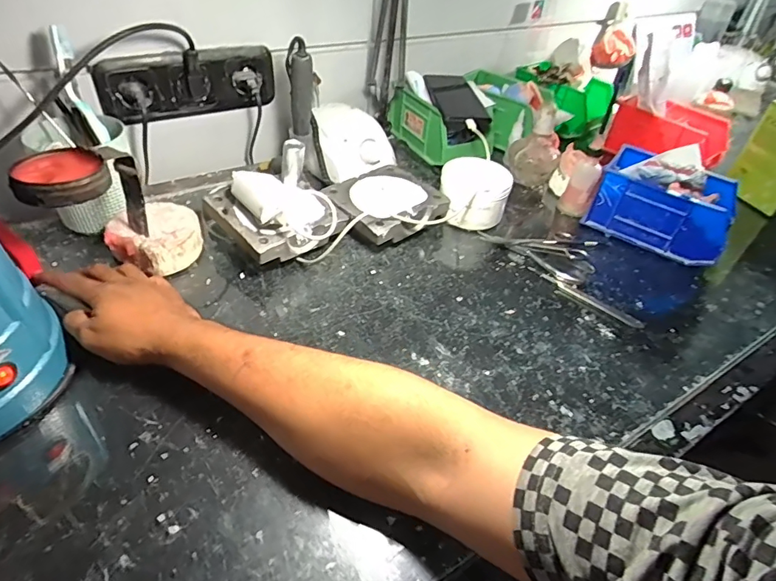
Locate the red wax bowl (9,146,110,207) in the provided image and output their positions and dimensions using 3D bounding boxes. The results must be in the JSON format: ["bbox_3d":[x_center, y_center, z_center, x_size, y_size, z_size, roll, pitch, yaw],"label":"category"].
[{"bbox_3d":[-0.285,-0.100,0.417,0.072,0.017,0.071,3,45,-3],"label":"red wax bowl"}]

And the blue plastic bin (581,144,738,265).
[{"bbox_3d":[0.358,-0.111,0.623,0.161,0.093,0.106,32,48,25],"label":"blue plastic bin"}]

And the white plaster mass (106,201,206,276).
[{"bbox_3d":[-0.254,-0.060,0.536,0.084,0.043,0.081,17,43,11],"label":"white plaster mass"}]

